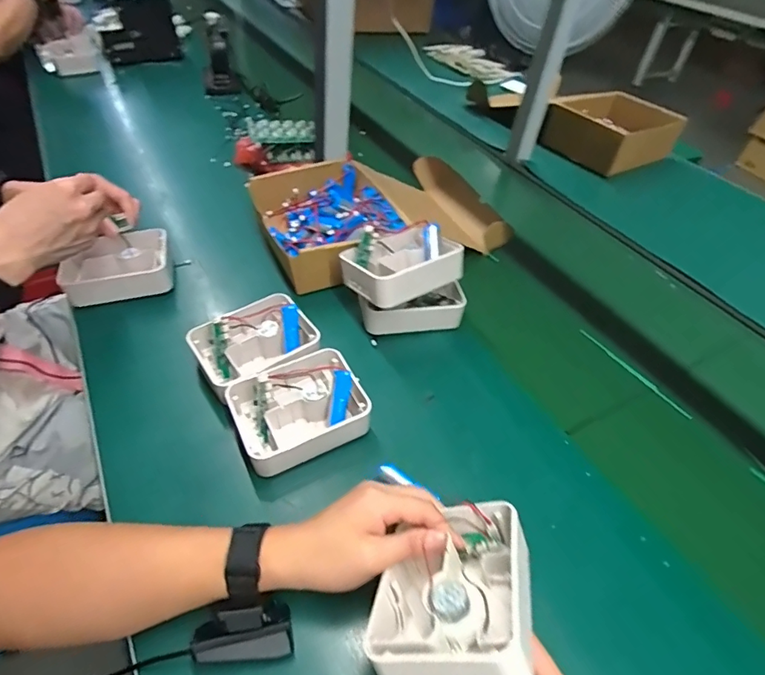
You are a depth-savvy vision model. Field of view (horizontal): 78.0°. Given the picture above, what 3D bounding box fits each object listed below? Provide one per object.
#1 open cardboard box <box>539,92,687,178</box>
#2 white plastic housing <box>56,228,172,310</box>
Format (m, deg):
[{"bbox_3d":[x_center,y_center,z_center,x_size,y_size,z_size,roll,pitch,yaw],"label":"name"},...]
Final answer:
[{"bbox_3d":[0.518,-0.461,1.061,0.241,0.081,0.205,-30,56,-30],"label":"open cardboard box"},{"bbox_3d":[-0.353,-0.095,0.638,0.130,0.047,0.088,-13,49,-18],"label":"white plastic housing"}]

